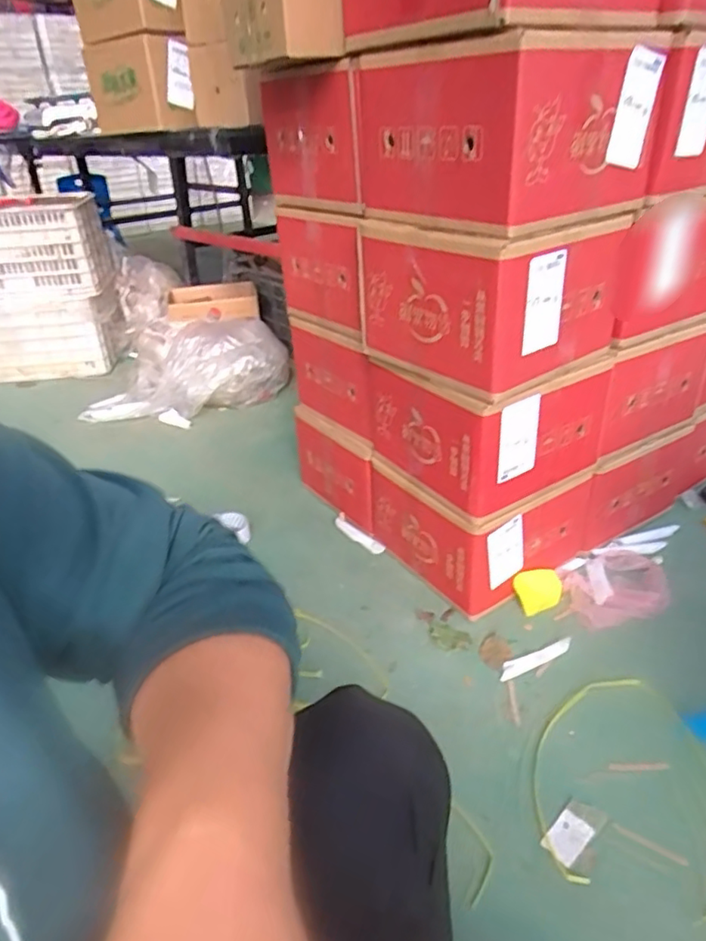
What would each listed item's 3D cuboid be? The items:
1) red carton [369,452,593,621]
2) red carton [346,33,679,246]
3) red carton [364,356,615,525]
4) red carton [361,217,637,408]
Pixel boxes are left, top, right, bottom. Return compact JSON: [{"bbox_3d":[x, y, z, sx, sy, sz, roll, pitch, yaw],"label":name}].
[{"bbox_3d":[0.230,0.075,1.143,0.280,0.199,0.293,-21,36,-26],"label":"red carton"},{"bbox_3d":[0.200,-0.447,0.803,0.271,0.195,0.311,-21,36,-26],"label":"red carton"},{"bbox_3d":[0.224,-0.105,1.039,0.276,0.200,0.288,-21,36,-26],"label":"red carton"},{"bbox_3d":[0.199,-0.280,0.928,0.268,0.196,0.296,-24,38,-30],"label":"red carton"}]

